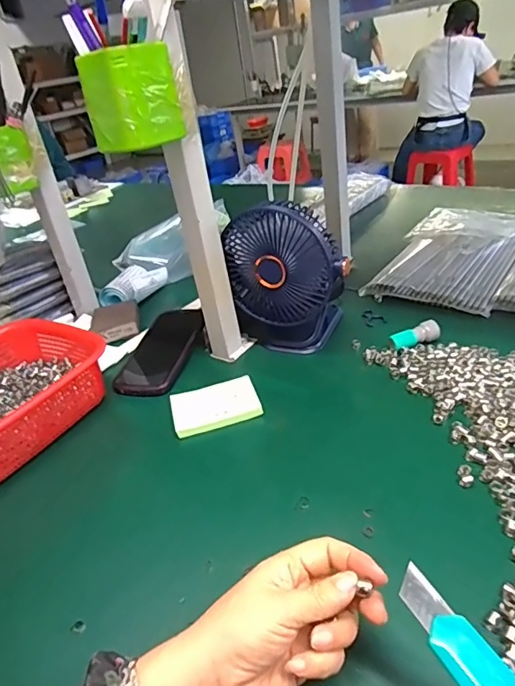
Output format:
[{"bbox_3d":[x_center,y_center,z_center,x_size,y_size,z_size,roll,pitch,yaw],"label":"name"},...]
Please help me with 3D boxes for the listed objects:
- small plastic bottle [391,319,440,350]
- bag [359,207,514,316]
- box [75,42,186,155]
[{"bbox_3d":[0.194,-0.009,0.603,0.061,0.021,0.022,-17,31,-14],"label":"small plastic bottle"},{"bbox_3d":[0.325,-0.153,0.793,0.210,0.034,0.358,18,40,39],"label":"bag"},{"bbox_3d":[-0.118,-0.231,0.466,0.064,0.080,0.073,18,40,39],"label":"box"}]

